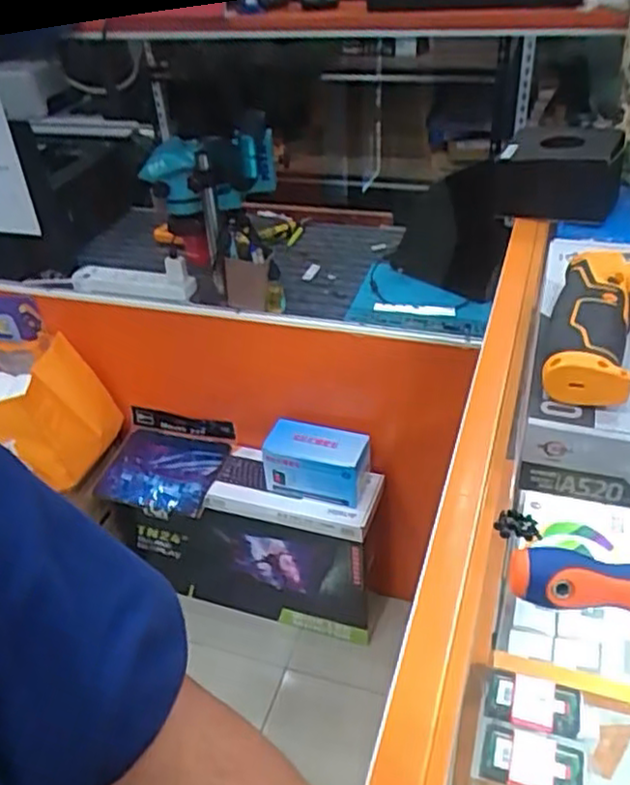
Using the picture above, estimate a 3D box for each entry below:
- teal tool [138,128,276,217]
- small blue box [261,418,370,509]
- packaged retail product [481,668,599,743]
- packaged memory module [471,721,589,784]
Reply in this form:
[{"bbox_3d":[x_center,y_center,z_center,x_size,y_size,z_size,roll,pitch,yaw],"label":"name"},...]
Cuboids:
[{"bbox_3d":[-0.197,-0.408,1.295,0.238,0.154,0.149,7,38,15],"label":"teal tool"},{"bbox_3d":[0.000,0.145,1.441,0.205,0.127,0.106,8,39,17],"label":"small blue box"},{"bbox_3d":[0.199,0.277,0.619,0.096,0.016,0.053,7,38,15],"label":"packaged retail product"},{"bbox_3d":[0.178,0.306,0.578,0.087,0.012,0.051,9,39,18],"label":"packaged memory module"}]

